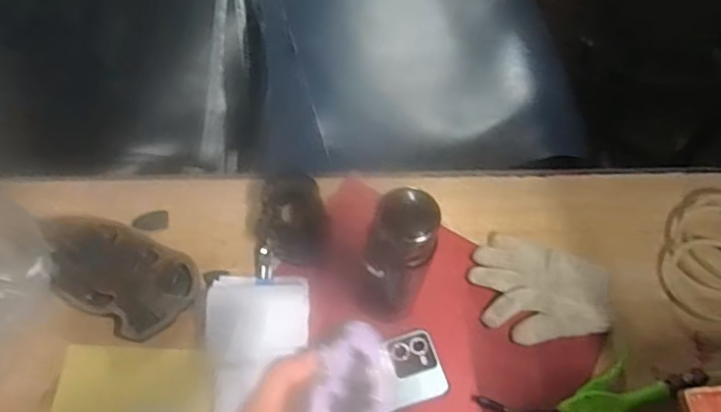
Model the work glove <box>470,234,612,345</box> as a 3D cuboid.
[{"bbox_3d":[0.227,0.110,0.757,0.176,0.014,0.130,20,61,10],"label":"work glove"}]

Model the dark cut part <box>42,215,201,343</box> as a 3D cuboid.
[{"bbox_3d":[-0.305,0.080,0.740,0.199,0.018,0.114,24,64,10],"label":"dark cut part"}]

